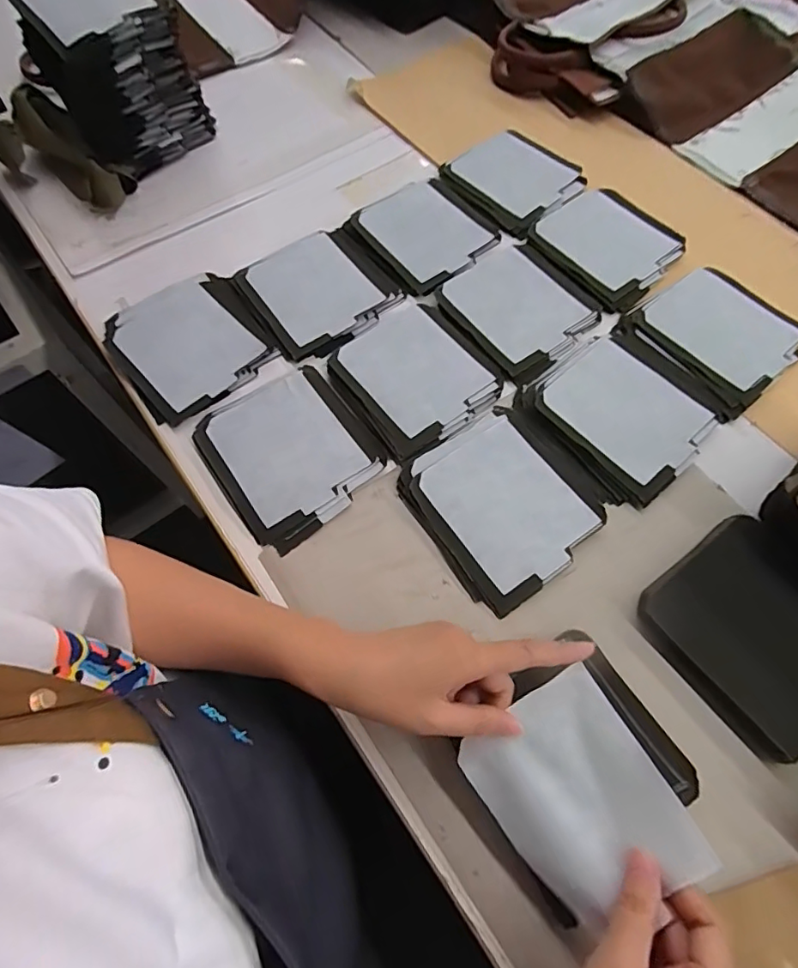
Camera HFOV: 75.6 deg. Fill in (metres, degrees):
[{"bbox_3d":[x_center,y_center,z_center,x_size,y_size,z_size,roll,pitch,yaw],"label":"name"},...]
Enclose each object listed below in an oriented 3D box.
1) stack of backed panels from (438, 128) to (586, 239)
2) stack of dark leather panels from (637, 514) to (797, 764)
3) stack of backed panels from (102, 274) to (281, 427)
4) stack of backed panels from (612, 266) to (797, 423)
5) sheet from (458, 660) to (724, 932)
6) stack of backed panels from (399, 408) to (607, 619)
[{"bbox_3d":[0.143,-0.376,0.624,0.131,0.014,0.143,-37,69,-13],"label":"stack of backed panels"},{"bbox_3d":[0.274,0.110,0.394,0.129,0.020,0.138,-35,69,-13],"label":"stack of dark leather panels"},{"bbox_3d":[-0.211,-0.145,0.517,0.138,0.022,0.152,-36,69,-13],"label":"stack of backed panels"},{"bbox_3d":[0.320,-0.150,0.522,0.152,0.014,0.145,-35,69,-12],"label":"stack of backed panels"},{"bbox_3d":[0.110,0.191,0.316,0.100,0.037,0.118,-29,68,-11],"label":"sheet"},{"bbox_3d":[0.088,0.015,0.448,0.136,0.010,0.152,-34,69,-12],"label":"stack of backed panels"}]

